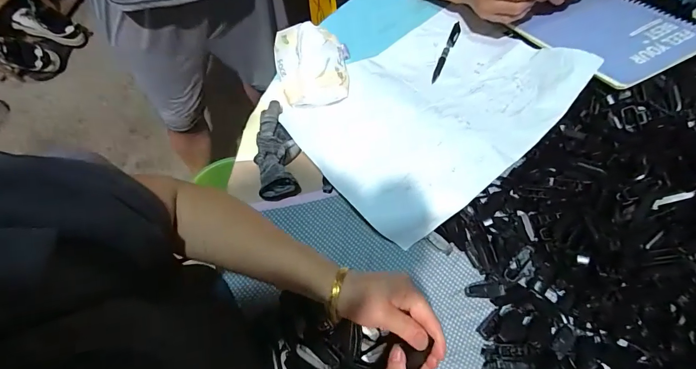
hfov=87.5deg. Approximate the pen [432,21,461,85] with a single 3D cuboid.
[{"bbox_3d":[0.170,-0.226,0.623,0.015,0.012,0.144,23,72,9],"label":"pen"}]

